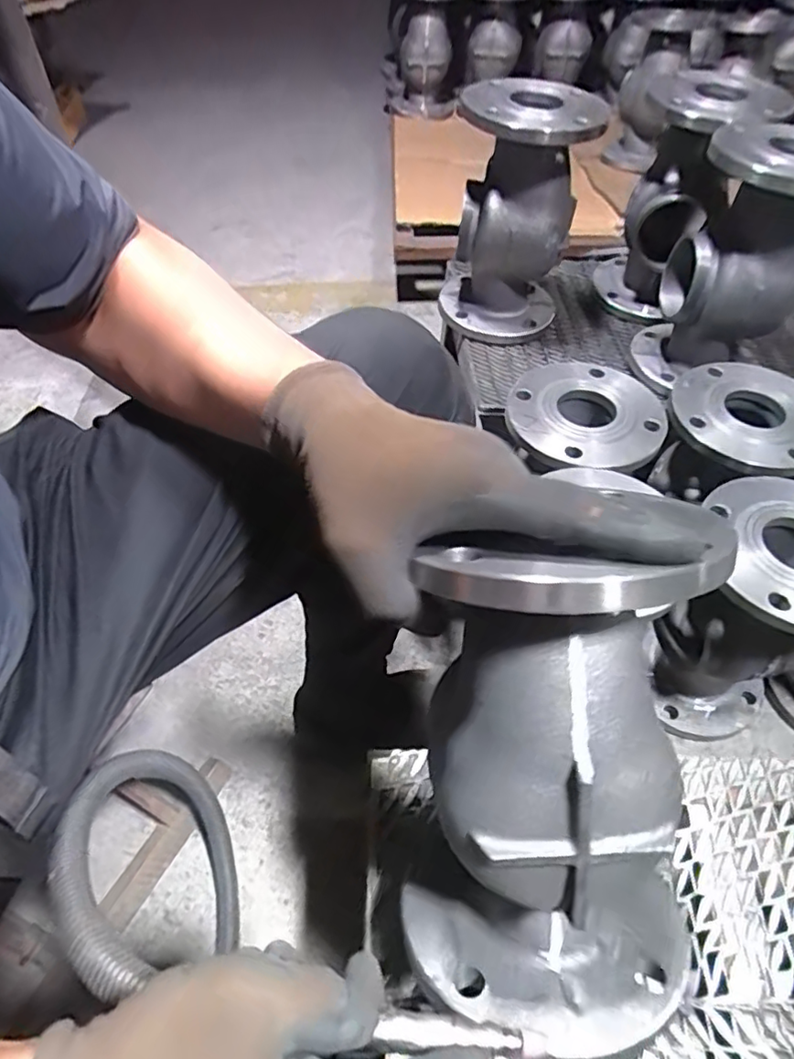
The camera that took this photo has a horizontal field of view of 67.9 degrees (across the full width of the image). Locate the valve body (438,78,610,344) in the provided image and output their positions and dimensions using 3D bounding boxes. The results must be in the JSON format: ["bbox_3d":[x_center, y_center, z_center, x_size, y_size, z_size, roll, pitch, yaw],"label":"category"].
[{"bbox_3d":[0.151,-0.436,0.813,0.166,0.272,0.195,-2,51,0],"label":"valve body"}]

